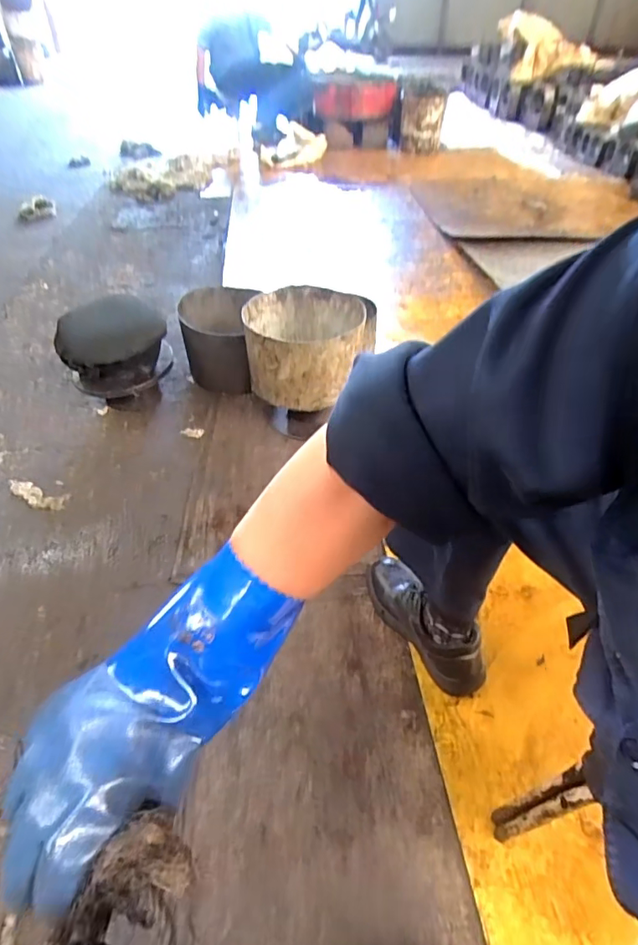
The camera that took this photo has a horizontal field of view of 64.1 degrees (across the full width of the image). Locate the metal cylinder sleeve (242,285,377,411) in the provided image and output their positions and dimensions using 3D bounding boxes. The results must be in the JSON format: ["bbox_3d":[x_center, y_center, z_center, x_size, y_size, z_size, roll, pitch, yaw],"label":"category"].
[{"bbox_3d":[-0.038,-0.300,1.212,0.262,0.161,0.297,-6,43,-8],"label":"metal cylinder sleeve"}]

